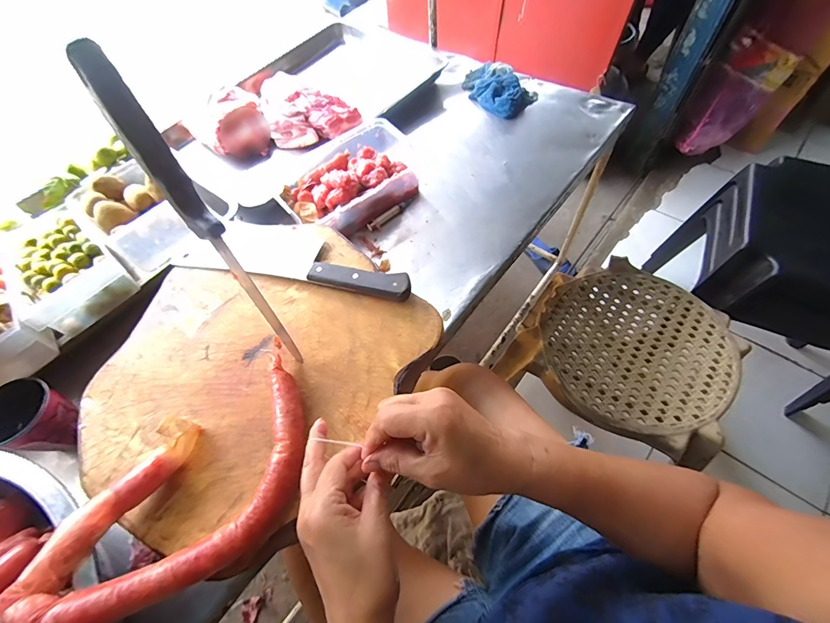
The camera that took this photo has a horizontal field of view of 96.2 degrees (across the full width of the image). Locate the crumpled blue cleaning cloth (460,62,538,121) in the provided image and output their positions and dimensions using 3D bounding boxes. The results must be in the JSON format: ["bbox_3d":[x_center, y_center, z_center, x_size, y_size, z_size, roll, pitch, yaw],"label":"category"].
[{"bbox_3d":[0.182,-0.515,0.843,0.108,0.044,0.197,-30,62,-14],"label":"crumpled blue cleaning cloth"}]

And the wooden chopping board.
[{"bbox_3d":[-0.209,0.039,0.449,0.391,0.039,0.342,-41,65,-19],"label":"wooden chopping board"}]

